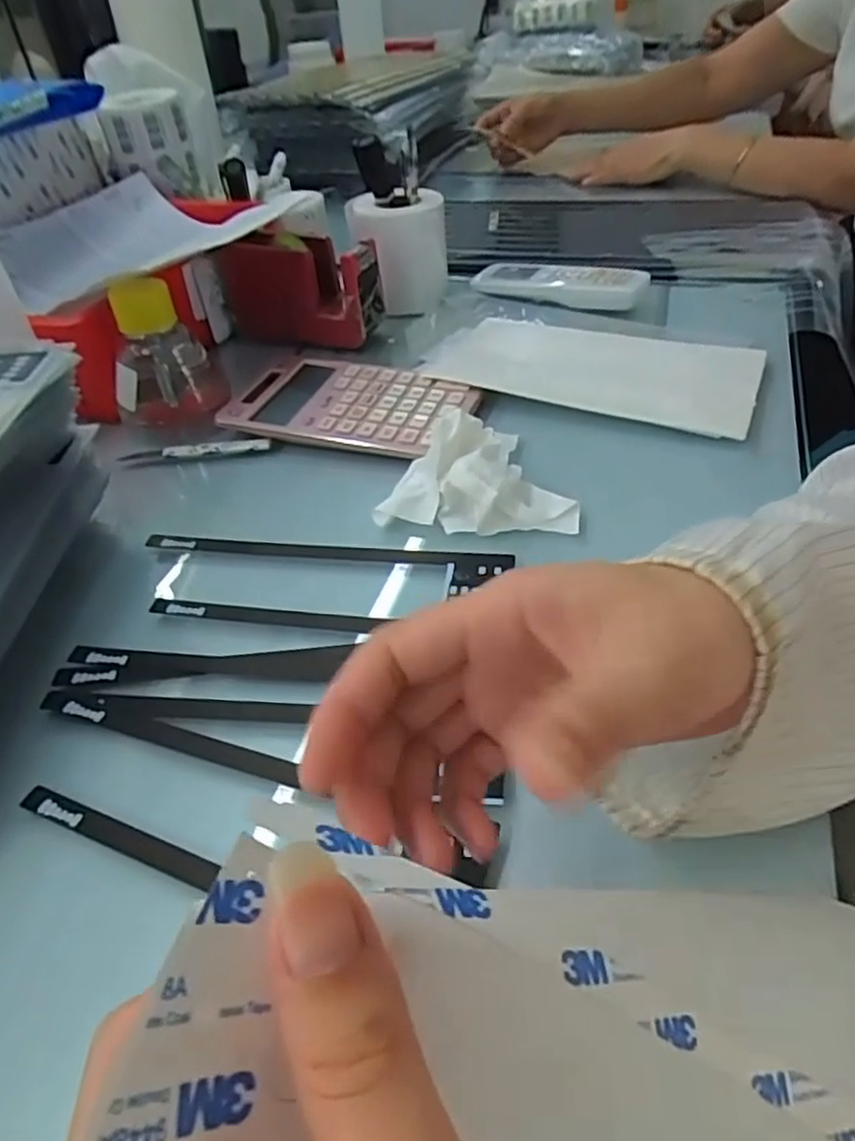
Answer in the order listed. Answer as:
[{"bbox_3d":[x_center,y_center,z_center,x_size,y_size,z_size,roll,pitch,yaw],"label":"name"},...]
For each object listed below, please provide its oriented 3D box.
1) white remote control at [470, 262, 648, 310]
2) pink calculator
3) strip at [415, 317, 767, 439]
[{"bbox_3d":[0.121,-0.268,0.653,0.158,0.027,0.051,16,45,23],"label":"white remote control"},{"bbox_3d":[-0.059,-0.126,0.522,0.173,0.011,0.108,13,44,20],"label":"pink calculator"},{"bbox_3d":[0.126,-0.160,0.546,0.245,0.008,0.138,16,42,23],"label":"strip"}]

